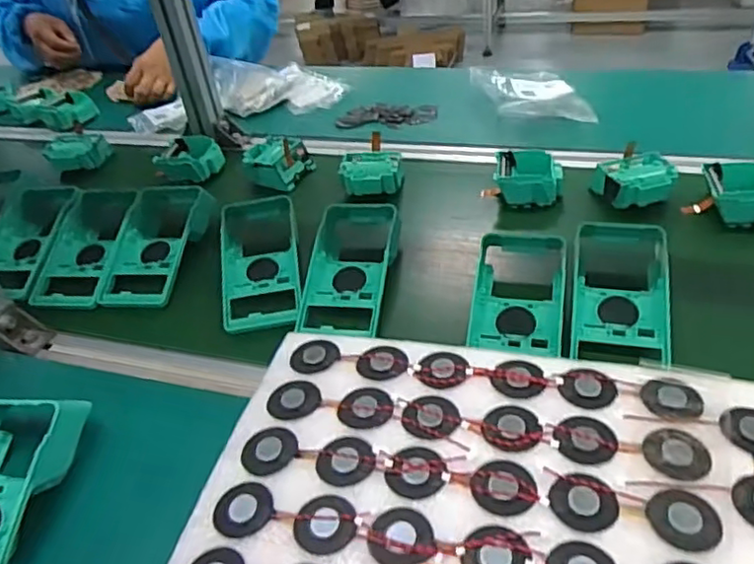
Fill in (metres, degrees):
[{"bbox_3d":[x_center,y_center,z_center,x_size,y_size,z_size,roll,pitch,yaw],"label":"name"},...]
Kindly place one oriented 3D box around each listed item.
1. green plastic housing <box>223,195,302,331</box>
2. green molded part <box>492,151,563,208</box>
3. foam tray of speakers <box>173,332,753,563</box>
[{"bbox_3d":[-0.127,-0.031,0.692,0.099,0.051,0.211,-7,39,-6],"label":"green plastic housing"},{"bbox_3d":[0.190,-0.130,0.781,0.083,0.036,0.082,7,40,11],"label":"green molded part"},{"bbox_3d":[0.065,0.128,0.325,0.320,0.028,0.237,8,40,12],"label":"foam tray of speakers"}]

